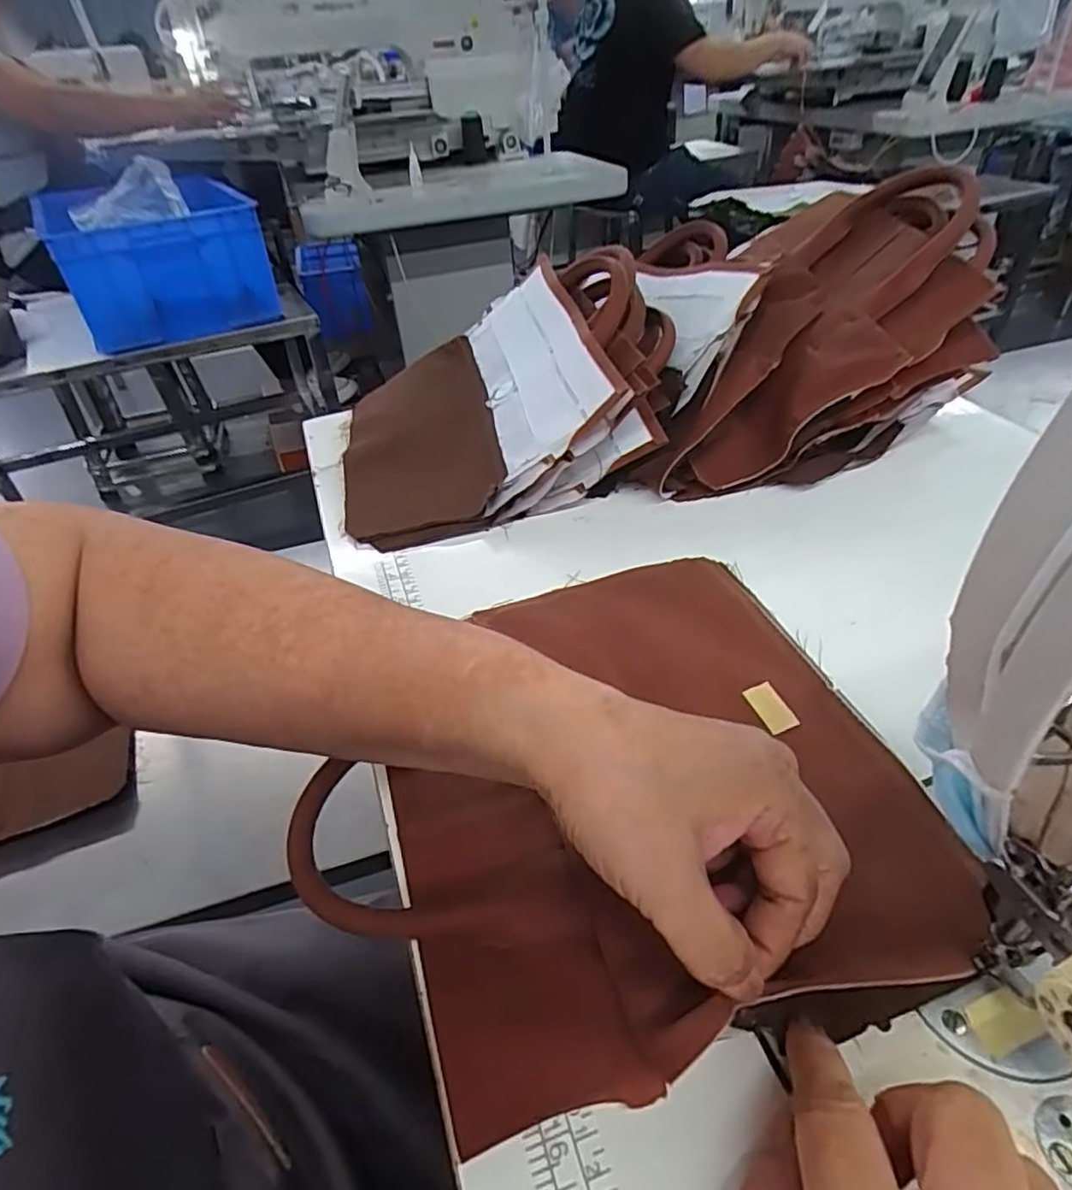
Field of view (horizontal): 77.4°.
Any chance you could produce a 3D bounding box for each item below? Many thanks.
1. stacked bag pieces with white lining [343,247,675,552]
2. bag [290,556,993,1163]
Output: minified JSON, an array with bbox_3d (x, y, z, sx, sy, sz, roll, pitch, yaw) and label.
[{"bbox_3d":[-0.032,-0.174,0.524,0.262,0.121,0.245,-13,41,-10],"label":"stacked bag pieces with white lining"},{"bbox_3d":[0.026,0.077,0.305,0.254,0.016,0.248,-14,42,-12],"label":"bag"}]

